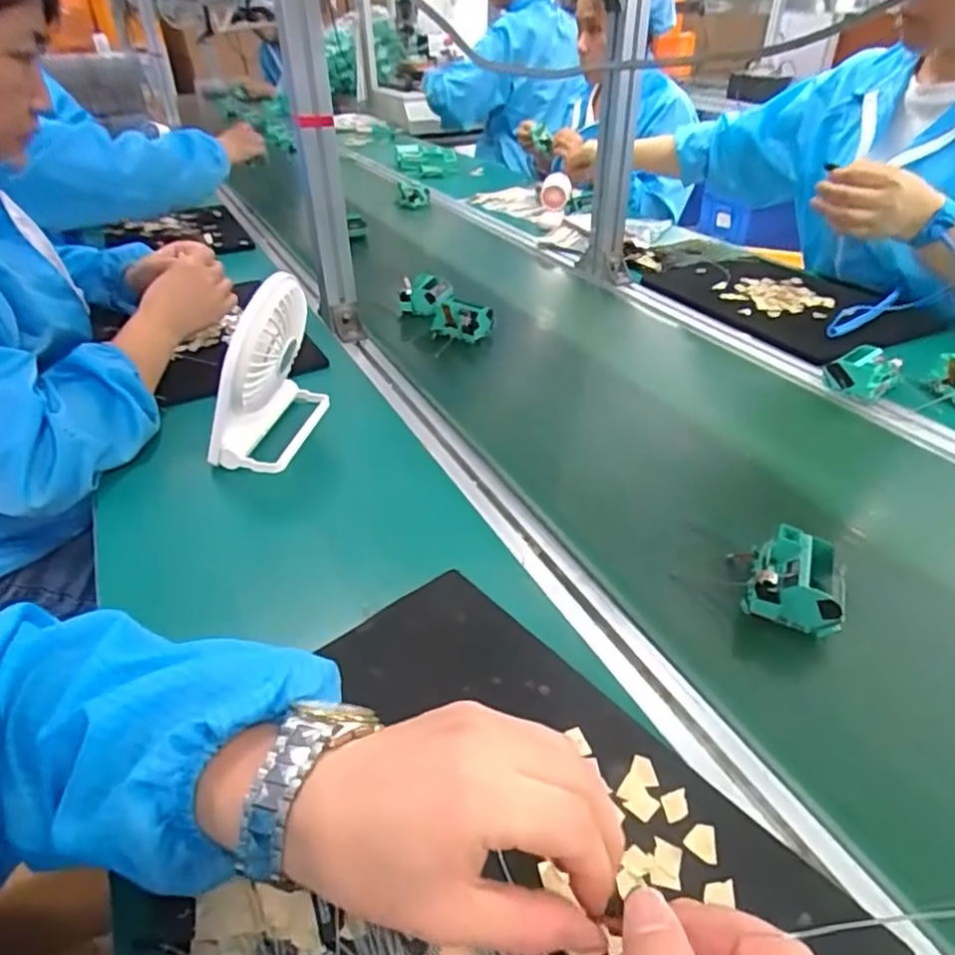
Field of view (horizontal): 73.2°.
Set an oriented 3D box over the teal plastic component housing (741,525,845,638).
[{"bbox_3d":[0.228,0.075,0.463,0.061,0.044,0.066,12,39,17],"label":"teal plastic component housing"}]

